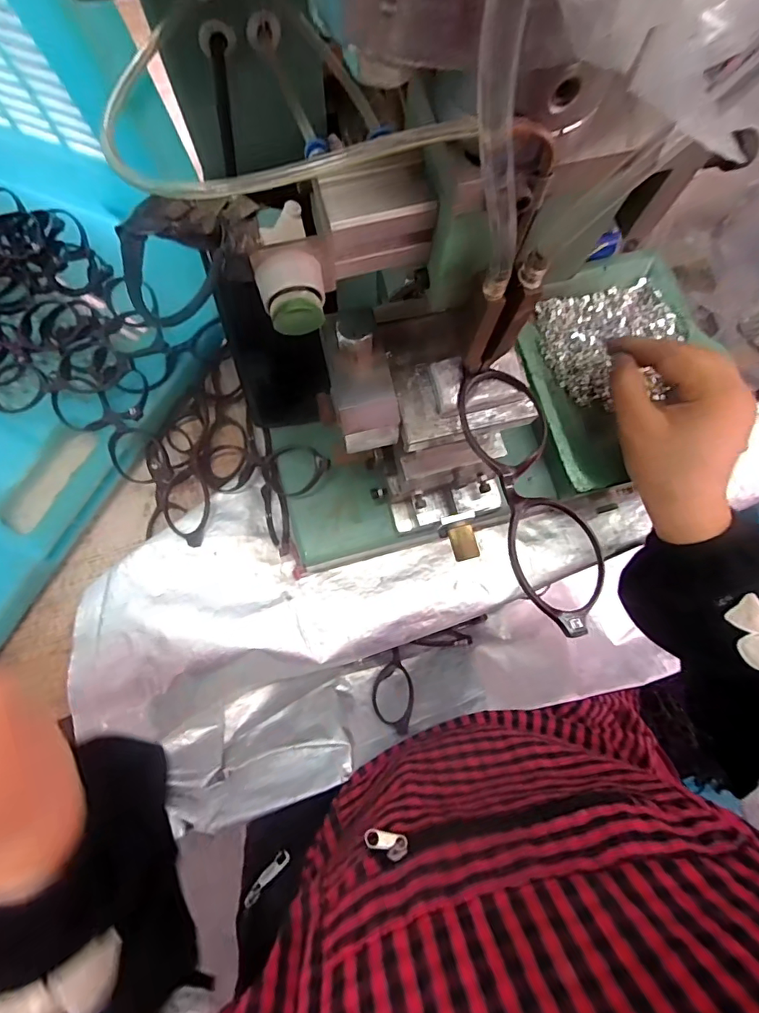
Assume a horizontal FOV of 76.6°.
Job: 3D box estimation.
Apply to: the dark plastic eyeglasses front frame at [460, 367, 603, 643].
[{"bbox_3d":[0.076,-0.007,0.237,0.042,0.019,0.137,-15,80,-4],"label":"dark plastic eyeglasses front frame"}]

